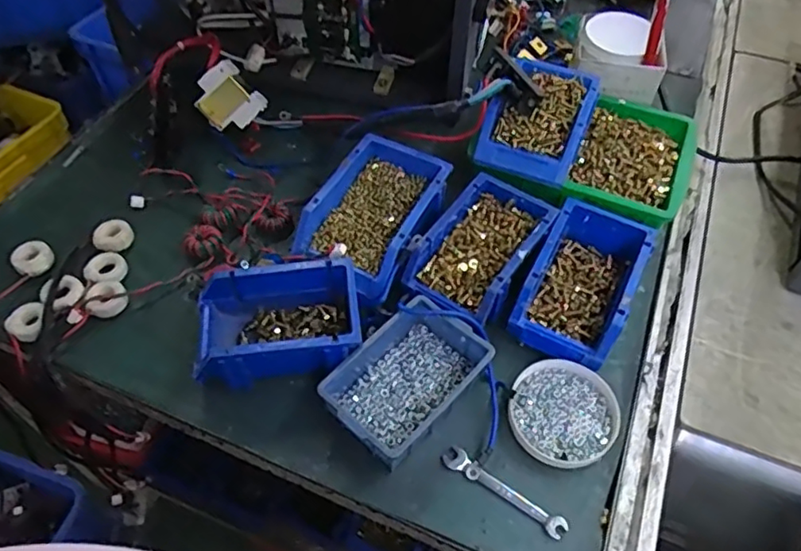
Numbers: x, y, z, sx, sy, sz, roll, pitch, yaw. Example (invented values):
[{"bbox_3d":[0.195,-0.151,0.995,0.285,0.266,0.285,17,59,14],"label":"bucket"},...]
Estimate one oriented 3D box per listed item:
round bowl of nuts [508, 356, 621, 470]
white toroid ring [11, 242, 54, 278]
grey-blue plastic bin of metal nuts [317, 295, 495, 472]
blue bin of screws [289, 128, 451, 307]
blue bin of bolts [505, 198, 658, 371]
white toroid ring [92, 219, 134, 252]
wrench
[{"bbox_3d":[0.158,0.133,0.581,0.099,0.016,0.102,0,54,0],"label":"round bowl of nuts"},{"bbox_3d":[-0.421,-0.020,0.686,0.050,0.018,0.042,37,62,24],"label":"white toroid ring"},{"bbox_3d":[0.009,0.103,0.582,0.114,0.053,0.156,35,61,22],"label":"grey-blue plastic bin of metal nuts"},{"bbox_3d":[-0.026,-0.068,0.683,0.122,0.063,0.194,26,57,17],"label":"blue bin of screws"},{"bbox_3d":[0.195,0.004,0.635,0.100,0.061,0.176,24,57,16],"label":"blue bin of bolts"},{"bbox_3d":[-0.341,-0.046,0.709,0.040,0.015,0.043,0,54,0],"label":"white toroid ring"},{"bbox_3d":[0.094,0.195,0.543,0.120,0.009,0.020,30,59,19],"label":"wrench"}]

